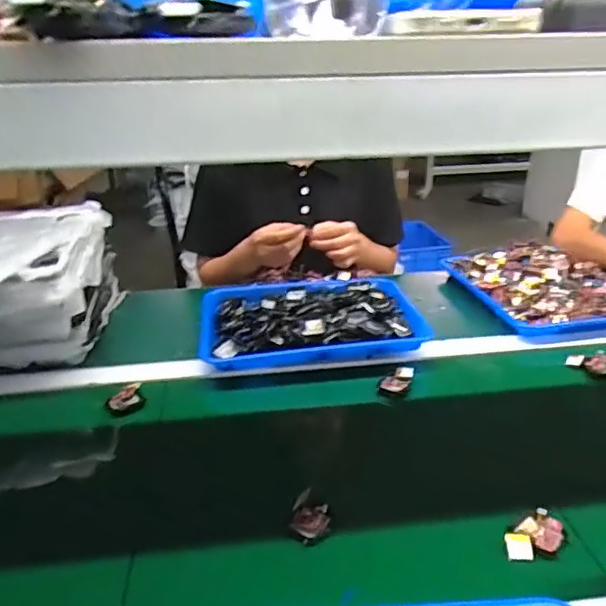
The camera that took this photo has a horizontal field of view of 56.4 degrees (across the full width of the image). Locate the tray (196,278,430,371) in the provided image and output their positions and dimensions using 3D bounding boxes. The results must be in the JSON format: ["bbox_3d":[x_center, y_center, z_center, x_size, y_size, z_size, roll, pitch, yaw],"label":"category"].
[{"bbox_3d":[0.007,0.013,0.891,0.326,0.044,0.245,-5,26,-6],"label":"tray"}]

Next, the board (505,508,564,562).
[{"bbox_3d":[0.206,0.211,0.509,0.057,0.020,0.038,-18,31,-30],"label":"board"}]

